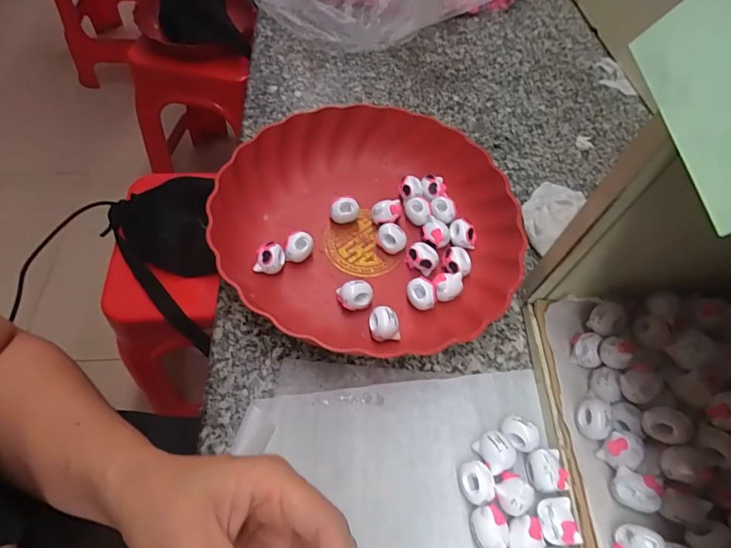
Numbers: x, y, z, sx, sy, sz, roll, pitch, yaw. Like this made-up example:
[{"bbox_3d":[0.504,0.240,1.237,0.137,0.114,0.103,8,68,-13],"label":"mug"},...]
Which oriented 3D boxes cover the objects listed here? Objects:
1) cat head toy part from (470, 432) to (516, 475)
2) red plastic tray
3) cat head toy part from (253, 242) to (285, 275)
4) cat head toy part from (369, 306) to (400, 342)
[{"bbox_3d":[0.086,0.119,0.287,0.020,0.019,0.024,-24,63,-18],"label":"cat head toy part"},{"bbox_3d":[0.008,-0.045,0.367,0.243,0.068,0.245,39,63,18],"label":"red plastic tray"},{"bbox_3d":[-0.078,-0.011,0.352,0.021,0.022,0.023,11,58,2],"label":"cat head toy part"},{"bbox_3d":[0.014,0.040,0.331,0.021,0.022,0.025,-6,59,-9],"label":"cat head toy part"}]

